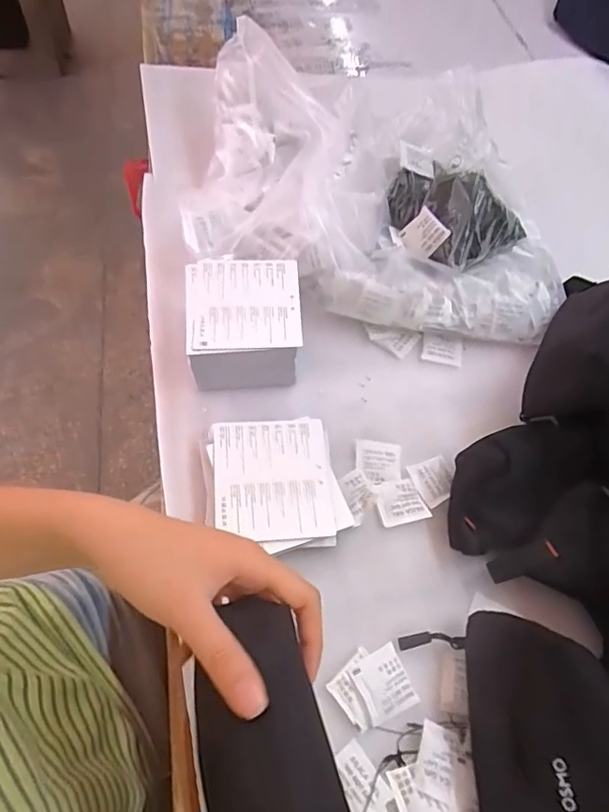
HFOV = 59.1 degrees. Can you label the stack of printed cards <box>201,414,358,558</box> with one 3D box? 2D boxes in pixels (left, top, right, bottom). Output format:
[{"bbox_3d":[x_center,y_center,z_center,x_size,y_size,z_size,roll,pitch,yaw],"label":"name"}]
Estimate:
[{"bbox_3d":[-0.025,0.063,0.429,0.105,0.029,0.104,-7,60,-6],"label":"stack of printed cards"}]

